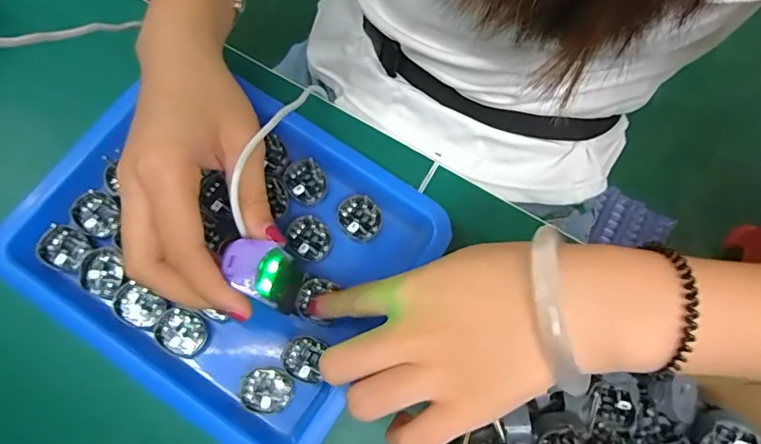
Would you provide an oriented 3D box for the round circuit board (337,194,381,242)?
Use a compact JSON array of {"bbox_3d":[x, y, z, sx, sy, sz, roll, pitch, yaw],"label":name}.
[{"bbox_3d":[-0.013,-0.002,0.310,0.025,0.004,0.029,-19,76,-4],"label":"round circuit board"}]

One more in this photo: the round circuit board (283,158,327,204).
[{"bbox_3d":[-0.047,-0.025,0.315,0.025,0.006,0.028,-37,78,-9],"label":"round circuit board"}]

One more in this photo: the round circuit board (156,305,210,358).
[{"bbox_3d":[-0.114,0.063,0.284,0.028,0.006,0.025,19,76,5],"label":"round circuit board"}]

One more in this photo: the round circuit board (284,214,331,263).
[{"bbox_3d":[-0.044,0.010,0.304,0.028,0.004,0.026,0,75,0],"label":"round circuit board"}]

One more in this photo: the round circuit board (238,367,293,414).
[{"bbox_3d":[-0.064,0.094,0.276,0.028,0.004,0.023,8,75,3],"label":"round circuit board"}]

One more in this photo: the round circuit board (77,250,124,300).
[{"bbox_3d":[-0.163,0.031,0.290,0.023,0.005,0.029,-26,76,-6],"label":"round circuit board"}]

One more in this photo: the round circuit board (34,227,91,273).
[{"bbox_3d":[-0.186,0.016,0.291,0.024,0.006,0.025,0,75,0],"label":"round circuit board"}]

